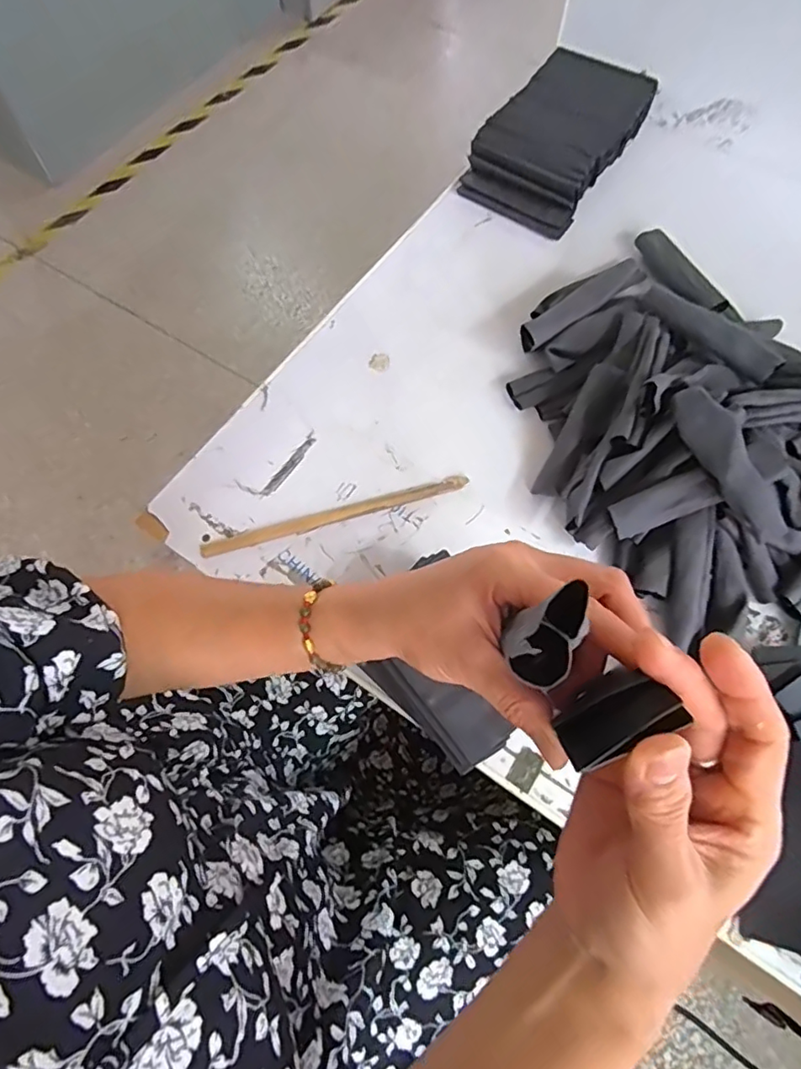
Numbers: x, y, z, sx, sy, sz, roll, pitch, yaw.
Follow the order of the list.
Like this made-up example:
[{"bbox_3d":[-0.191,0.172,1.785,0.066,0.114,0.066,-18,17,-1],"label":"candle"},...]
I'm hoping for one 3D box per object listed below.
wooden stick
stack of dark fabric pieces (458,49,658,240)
[{"bbox_3d":[-0.063,-0.020,0.570,0.266,0.007,0.017,-15,67,-7],"label":"wooden stick"},{"bbox_3d":[0.207,-0.526,0.757,0.155,0.061,0.269,31,70,13],"label":"stack of dark fabric pieces"}]

